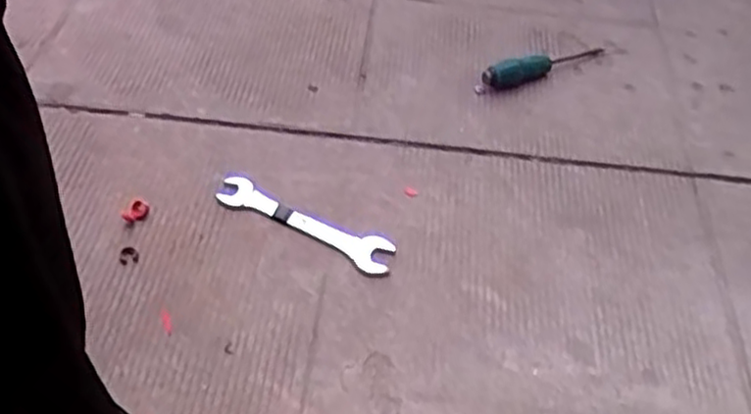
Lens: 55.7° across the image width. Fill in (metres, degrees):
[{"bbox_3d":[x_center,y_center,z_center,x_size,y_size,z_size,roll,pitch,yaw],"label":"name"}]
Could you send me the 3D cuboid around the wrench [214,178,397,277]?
[{"bbox_3d":[-0.073,0.016,0.732,0.197,0.014,0.033,23,53,14],"label":"wrench"}]

